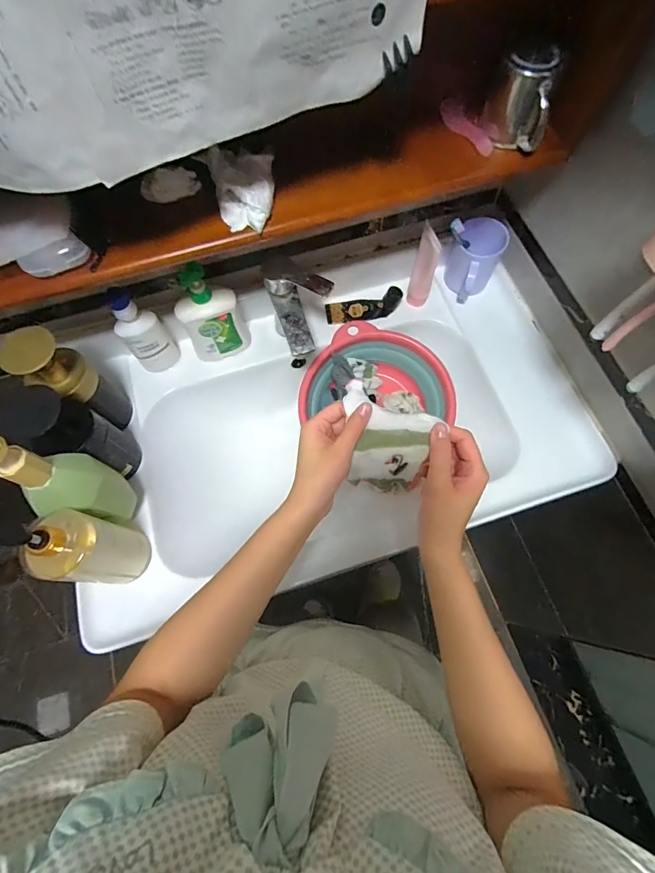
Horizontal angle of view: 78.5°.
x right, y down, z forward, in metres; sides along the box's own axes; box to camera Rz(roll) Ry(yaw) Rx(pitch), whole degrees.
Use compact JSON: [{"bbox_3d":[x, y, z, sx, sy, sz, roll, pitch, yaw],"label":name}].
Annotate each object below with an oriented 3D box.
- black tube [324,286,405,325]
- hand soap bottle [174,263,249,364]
[{"bbox_3d":[0.066,-0.240,0.730,0.137,0.032,0.047,-9,71,-1],"label":"black tube"},{"bbox_3d":[-0.185,-0.187,0.655,0.095,0.193,0.047,-27,72,-7],"label":"hand soap bottle"}]

